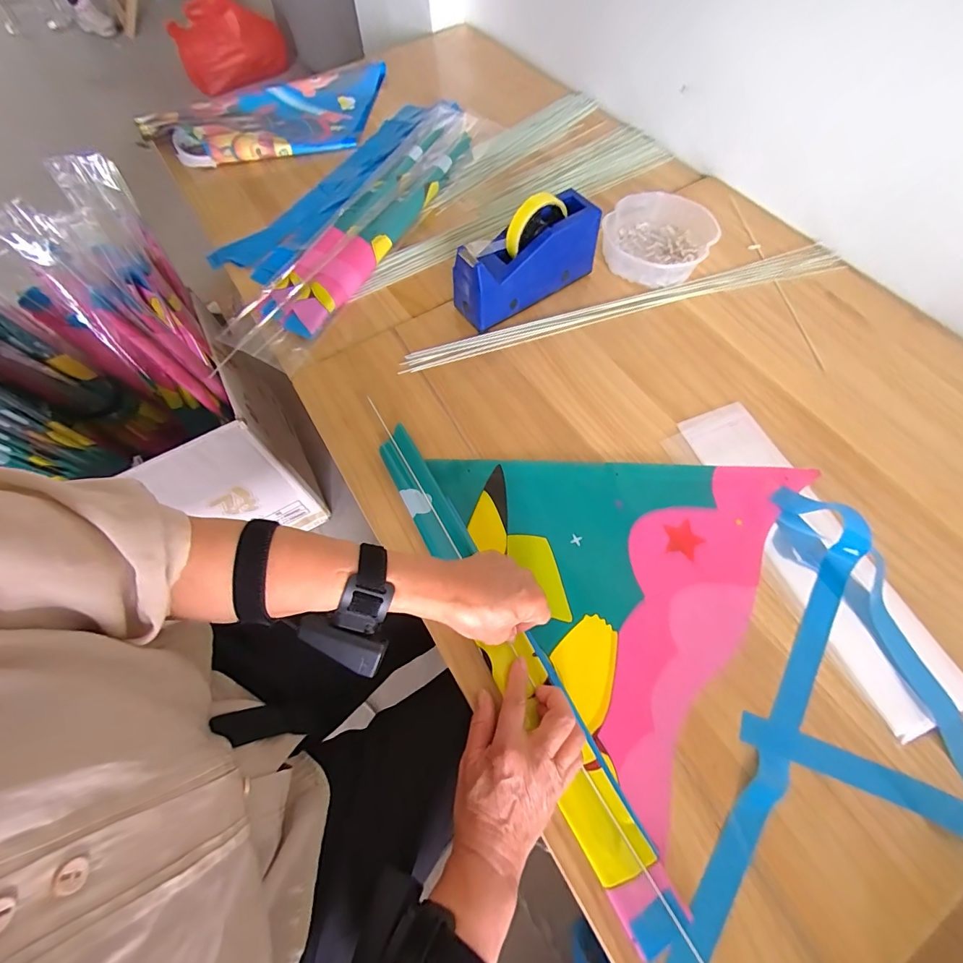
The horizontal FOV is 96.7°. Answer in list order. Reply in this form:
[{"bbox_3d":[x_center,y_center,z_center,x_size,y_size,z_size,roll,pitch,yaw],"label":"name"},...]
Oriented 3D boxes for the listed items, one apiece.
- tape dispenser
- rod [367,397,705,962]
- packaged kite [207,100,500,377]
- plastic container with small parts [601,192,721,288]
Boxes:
[{"bbox_3d":[0.061,-0.299,0.572,0.201,0.123,0.060,-32,67,-13],"label":"tape dispenser"},{"bbox_3d":[0.023,0.146,0.420,0.006,0.010,0.641,-29,67,-11],"label":"rod"},{"bbox_3d":[-0.225,-0.455,0.712,0.249,0.031,0.635,24,67,13],"label":"packaged kite"},{"bbox_3d":[0.266,-0.360,0.639,0.154,0.045,0.149,-1,64,2],"label":"plastic container with small parts"}]

